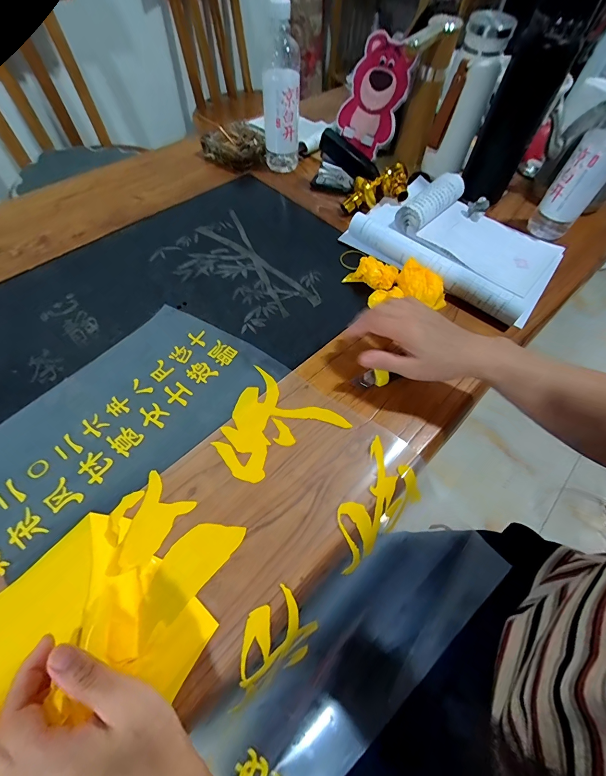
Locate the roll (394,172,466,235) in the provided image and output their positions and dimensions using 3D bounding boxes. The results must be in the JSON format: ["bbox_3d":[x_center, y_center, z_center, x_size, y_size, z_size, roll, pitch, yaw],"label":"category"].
[{"bbox_3d":[0.213,-0.304,0.537,0.141,0.037,0.043,-39,68,-22],"label":"roll"}]

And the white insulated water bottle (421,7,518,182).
[{"bbox_3d":[0.282,-0.493,0.577,0.077,0.216,0.092,24,61,11],"label":"white insulated water bottle"}]

